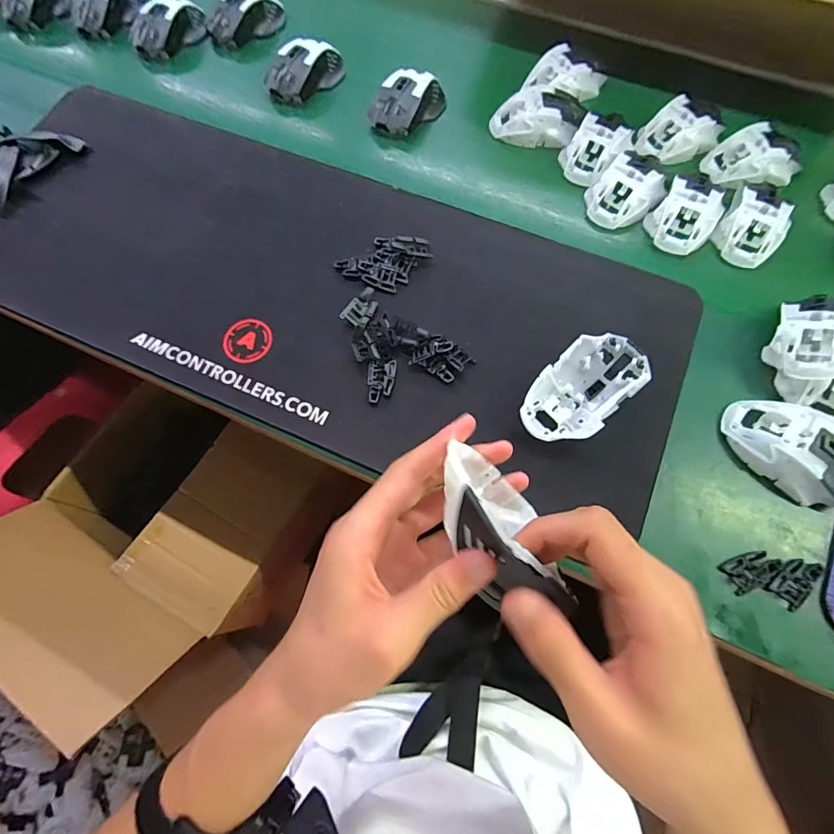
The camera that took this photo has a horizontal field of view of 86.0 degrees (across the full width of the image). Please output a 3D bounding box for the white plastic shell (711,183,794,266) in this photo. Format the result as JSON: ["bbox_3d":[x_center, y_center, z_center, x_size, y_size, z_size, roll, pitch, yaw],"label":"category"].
[{"bbox_3d":[0.357,-0.203,0.474,0.060,0.029,0.077,36,72,12],"label":"white plastic shell"}]

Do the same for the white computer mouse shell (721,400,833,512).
[{"bbox_3d":[0.326,0.027,0.380,0.114,0.035,0.061,40,73,14],"label":"white computer mouse shell"}]

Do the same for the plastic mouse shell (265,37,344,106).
[{"bbox_3d":[-0.144,-0.454,0.580,0.060,0.039,0.113,40,73,13],"label":"plastic mouse shell"}]

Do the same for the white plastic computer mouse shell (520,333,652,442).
[{"bbox_3d":[0.143,-0.022,0.396,0.111,0.042,0.067,-41,74,-15],"label":"white plastic computer mouse shell"}]

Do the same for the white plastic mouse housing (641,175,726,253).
[{"bbox_3d":[0.287,-0.217,0.477,0.063,0.031,0.080,31,71,11],"label":"white plastic mouse housing"}]

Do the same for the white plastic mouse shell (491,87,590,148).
[{"bbox_3d":[0.147,-0.365,0.540,0.107,0.033,0.068,15,69,5],"label":"white plastic mouse shell"}]

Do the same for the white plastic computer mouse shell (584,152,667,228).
[{"bbox_3d":[0.234,-0.254,0.495,0.093,0.027,0.062,-37,74,-14],"label":"white plastic computer mouse shell"}]

